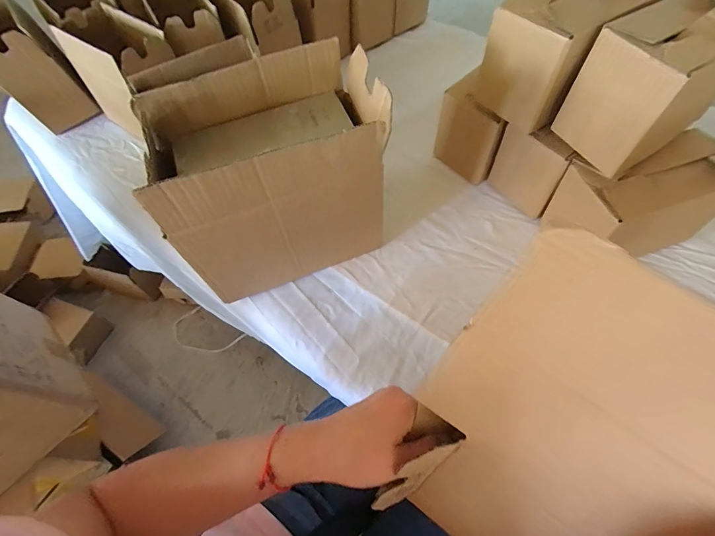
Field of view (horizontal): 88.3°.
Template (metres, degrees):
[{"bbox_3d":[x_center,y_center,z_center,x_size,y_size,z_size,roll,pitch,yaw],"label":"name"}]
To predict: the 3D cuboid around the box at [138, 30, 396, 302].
[{"bbox_3d":[-0.097,-0.102,0.457,0.238,0.227,0.148,-17,60,-8],"label":"box"}]

